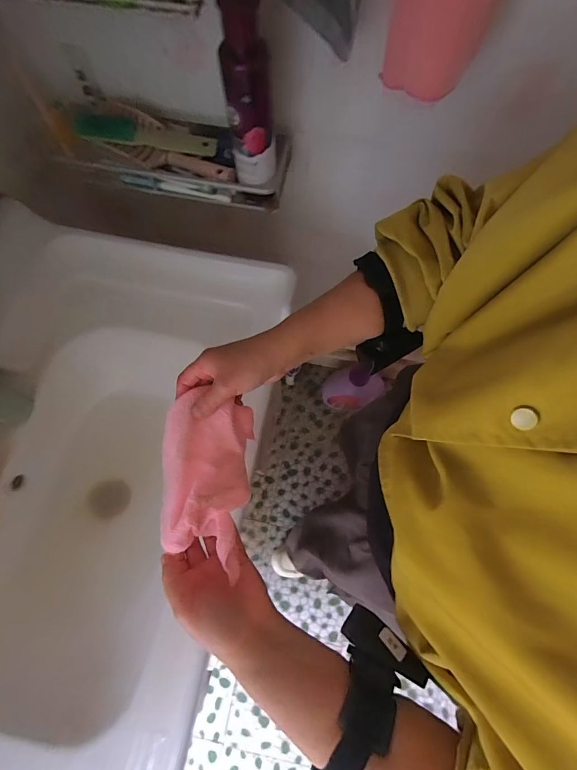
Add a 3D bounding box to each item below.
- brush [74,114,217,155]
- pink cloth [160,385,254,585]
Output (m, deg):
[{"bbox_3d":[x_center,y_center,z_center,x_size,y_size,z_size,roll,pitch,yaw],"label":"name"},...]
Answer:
[{"bbox_3d":[-0.221,-0.385,0.553,0.221,0.025,0.040,8,71,3],"label":"brush"},{"bbox_3d":[-0.083,0.086,0.348,0.087,0.046,0.147,-1,71,0],"label":"pink cloth"}]

